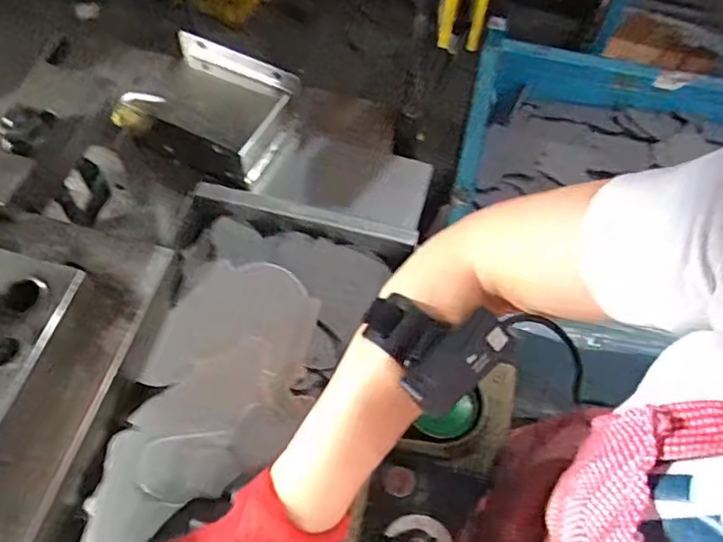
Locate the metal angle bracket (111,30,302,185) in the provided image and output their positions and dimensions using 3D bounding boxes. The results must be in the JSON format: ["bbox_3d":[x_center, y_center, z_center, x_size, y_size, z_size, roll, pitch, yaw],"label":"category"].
[{"bbox_3d":[-0.178,-0.193,0.735,0.169,0.060,0.148,22,61,10],"label":"metal angle bracket"}]

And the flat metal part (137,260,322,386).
[{"bbox_3d":[-0.107,0.051,0.542,0.121,0.009,0.129,22,64,-11],"label":"flat metal part"}]

